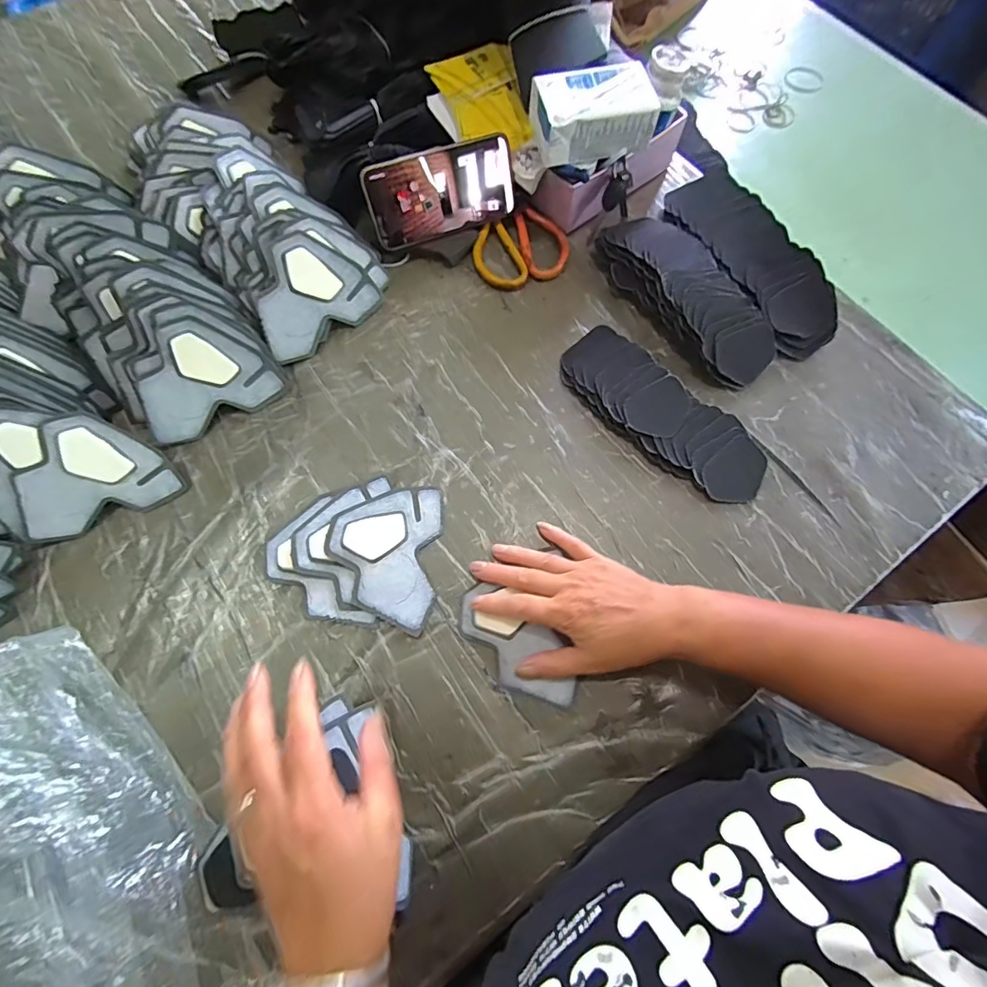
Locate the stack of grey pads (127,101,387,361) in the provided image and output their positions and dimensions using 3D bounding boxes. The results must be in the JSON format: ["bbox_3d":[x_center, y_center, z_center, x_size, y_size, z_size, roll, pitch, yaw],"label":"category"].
[{"bbox_3d":[-0.265,-0.302,0.504,0.153,0.073,0.325,-42,77,-14],"label":"stack of grey pads"}]

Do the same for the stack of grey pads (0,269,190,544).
[{"bbox_3d":[-0.457,-0.090,0.432,0.344,0.081,0.151,40,74,11],"label":"stack of grey pads"}]

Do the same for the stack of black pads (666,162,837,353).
[{"bbox_3d":[0.273,-0.247,0.502,0.074,0.043,0.226,-25,73,-10],"label":"stack of black pads"}]

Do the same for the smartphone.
[{"bbox_3d":[-0.053,-0.314,0.497,0.155,0.077,0.008,-19,42,-8],"label":"smartphone"}]

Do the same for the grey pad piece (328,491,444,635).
[{"bbox_3d":[-0.097,0.052,0.419,0.094,0.014,0.123,5,71,0],"label":"grey pad piece"}]

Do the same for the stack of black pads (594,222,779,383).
[{"bbox_3d":[0.198,-0.208,0.485,0.083,0.042,0.214,-32,75,-12],"label":"stack of black pads"}]

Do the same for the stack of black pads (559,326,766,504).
[{"bbox_3d":[0.162,-0.080,0.458,0.217,0.021,0.083,43,75,12],"label":"stack of black pads"}]

